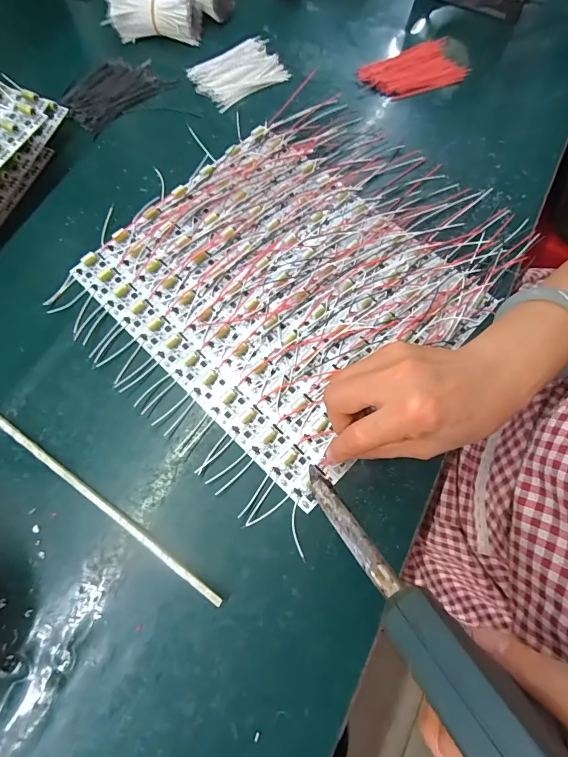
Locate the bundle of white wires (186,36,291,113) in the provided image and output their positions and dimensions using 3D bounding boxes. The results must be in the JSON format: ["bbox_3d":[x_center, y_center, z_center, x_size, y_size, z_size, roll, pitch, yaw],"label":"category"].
[{"bbox_3d":[-0.049,-0.328,0.414,0.095,0.009,0.065,-30,76,-9],"label":"bundle of white wires"}]

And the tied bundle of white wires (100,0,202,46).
[{"bbox_3d":[-0.138,-0.386,0.413,0.093,0.034,0.033,3,73,0],"label":"tied bundle of white wires"}]

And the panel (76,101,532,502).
[{"bbox_3d":[0.020,-0.107,0.346,0.286,0.011,0.311,43,77,11],"label":"panel"}]

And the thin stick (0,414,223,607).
[{"bbox_3d":[-0.157,0.075,0.287,0.275,0.008,0.007,35,76,9],"label":"thin stick"}]

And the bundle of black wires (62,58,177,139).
[{"bbox_3d":[-0.177,-0.298,0.402,0.065,0.009,0.102,43,77,11],"label":"bundle of black wires"}]

